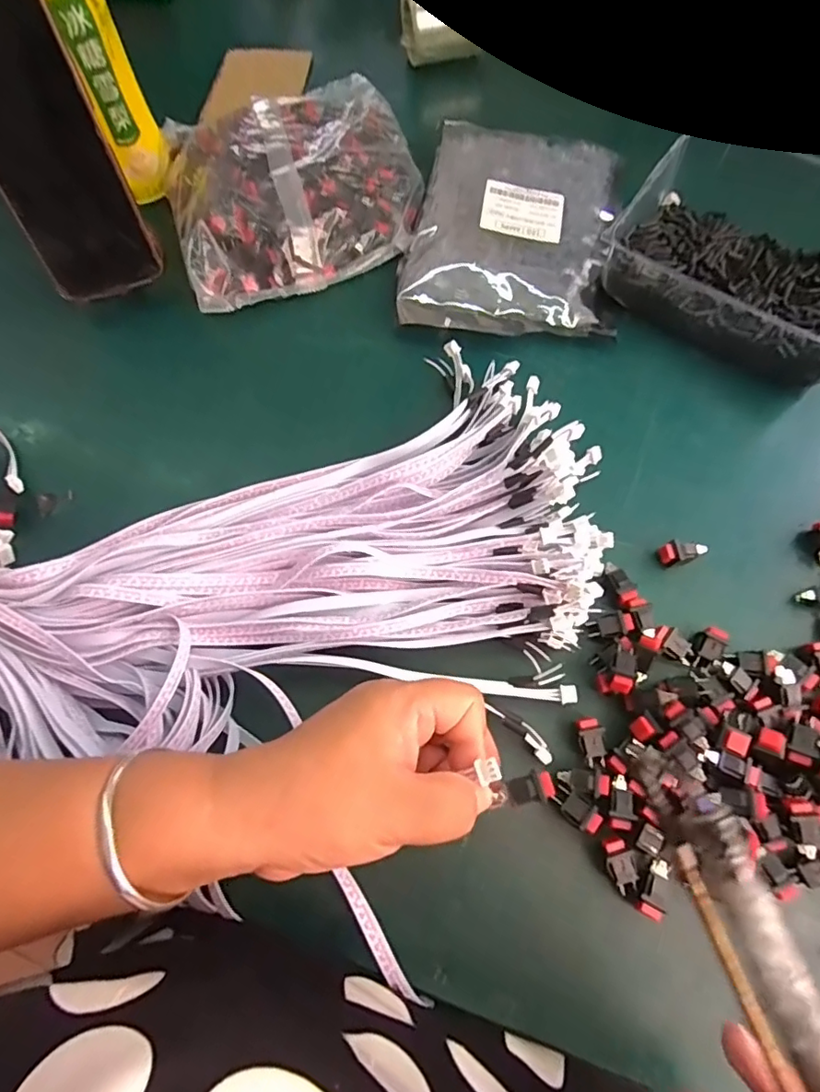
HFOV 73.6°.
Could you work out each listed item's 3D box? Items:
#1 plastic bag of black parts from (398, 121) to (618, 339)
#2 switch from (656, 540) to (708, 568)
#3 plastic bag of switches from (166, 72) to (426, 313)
[{"bbox_3d":[0.079,-0.245,0.423,0.157,0.027,0.186,6,71,4],"label":"plastic bag of black parts"},{"bbox_3d":[0.166,0.004,0.332,0.027,0.015,0.012,-13,70,-3],"label":"switch"},{"bbox_3d":[-0.093,-0.293,0.432,0.202,0.035,0.185,-23,71,-6],"label":"plastic bag of switches"}]

